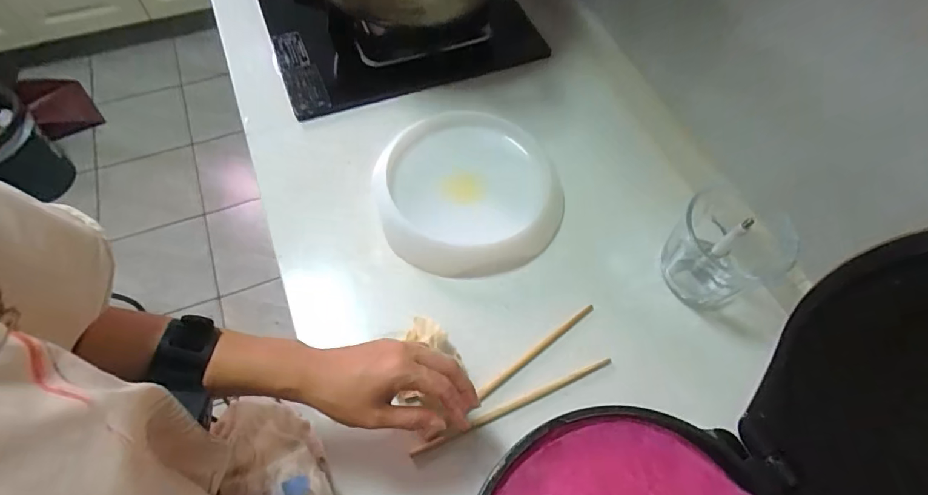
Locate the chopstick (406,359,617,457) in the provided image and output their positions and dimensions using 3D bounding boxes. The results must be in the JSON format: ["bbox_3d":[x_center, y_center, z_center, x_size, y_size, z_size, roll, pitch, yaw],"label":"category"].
[{"bbox_3d":[0.055,0.167,0.504,0.232,0.005,0.008,-20,64,-14],"label":"chopstick"}]

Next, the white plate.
[{"bbox_3d":[0.002,-0.078,0.610,0.224,0.039,0.218,1,62,-2],"label":"white plate"}]

